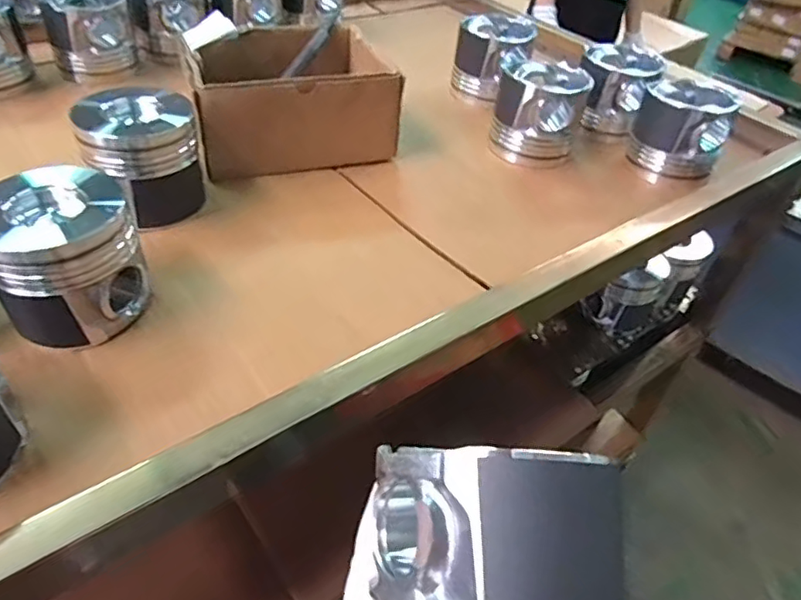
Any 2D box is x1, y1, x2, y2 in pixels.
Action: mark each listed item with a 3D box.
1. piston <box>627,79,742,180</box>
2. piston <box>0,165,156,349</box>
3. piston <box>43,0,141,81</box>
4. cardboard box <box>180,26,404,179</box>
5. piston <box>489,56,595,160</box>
[{"bbox_3d":[0.305,-0.190,0.642,0.089,0.081,0.089,20,45,14],"label":"piston"},{"bbox_3d":[-0.227,-0.031,0.404,0.089,0.097,0.089,-16,48,-22],"label":"piston"},{"bbox_3d":[-0.369,-0.322,0.707,0.094,0.092,0.083,-16,48,-22],"label":"piston"},{"bbox_3d":[-0.120,-0.216,0.620,0.189,0.087,0.156,-13,47,-19],"label":"cardboard box"},{"bbox_3d":[0.153,-0.209,0.652,0.093,0.080,0.089,13,44,7],"label":"piston"}]

